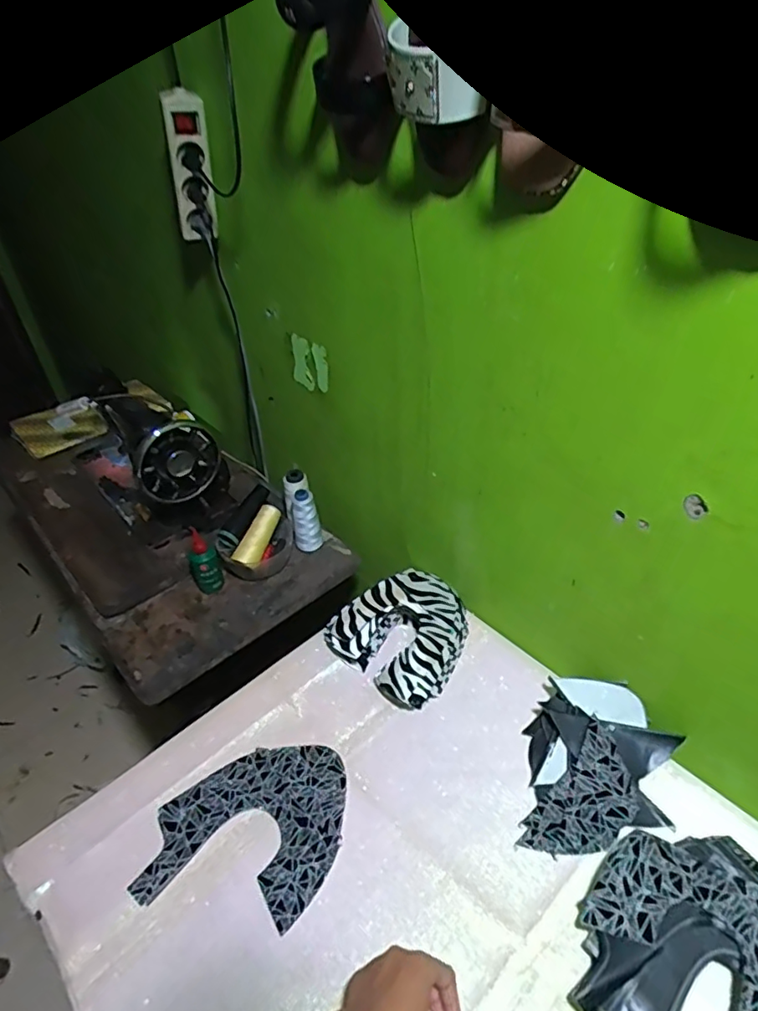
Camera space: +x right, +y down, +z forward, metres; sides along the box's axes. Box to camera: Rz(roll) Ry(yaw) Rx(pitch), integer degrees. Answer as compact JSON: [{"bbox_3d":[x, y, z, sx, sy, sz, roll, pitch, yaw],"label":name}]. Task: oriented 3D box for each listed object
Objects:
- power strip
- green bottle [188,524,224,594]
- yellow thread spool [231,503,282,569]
[{"bbox_3d":[-0.273,-0.491,0.828,0.062,0.185,0.036,-5,39,-1],"label":"power strip"},{"bbox_3d":[-0.275,0.088,0.889,0.042,0.095,0.047,-18,41,-17],"label":"green bottle"},{"bbox_3d":[-0.192,0.050,0.915,0.036,0.035,0.109,17,67,23],"label":"yellow thread spool"}]

